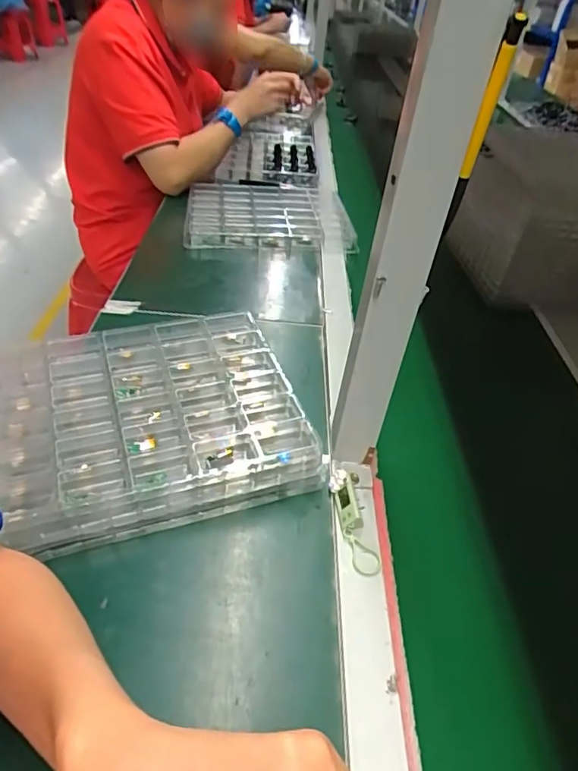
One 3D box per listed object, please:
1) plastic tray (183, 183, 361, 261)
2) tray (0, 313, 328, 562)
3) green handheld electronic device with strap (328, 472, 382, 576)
[{"bbox_3d":[-0.040,-0.329,0.997,0.297,0.035,0.263,1,40,-8],"label":"plastic tray"},{"bbox_3d":[-0.143,0.029,0.539,0.299,0.046,0.253,-11,43,-21],"label":"tray"},{"bbox_3d":[0.059,0.122,0.480,0.023,0.022,0.098,-4,41,-14],"label":"green handheld electronic device with strap"}]

